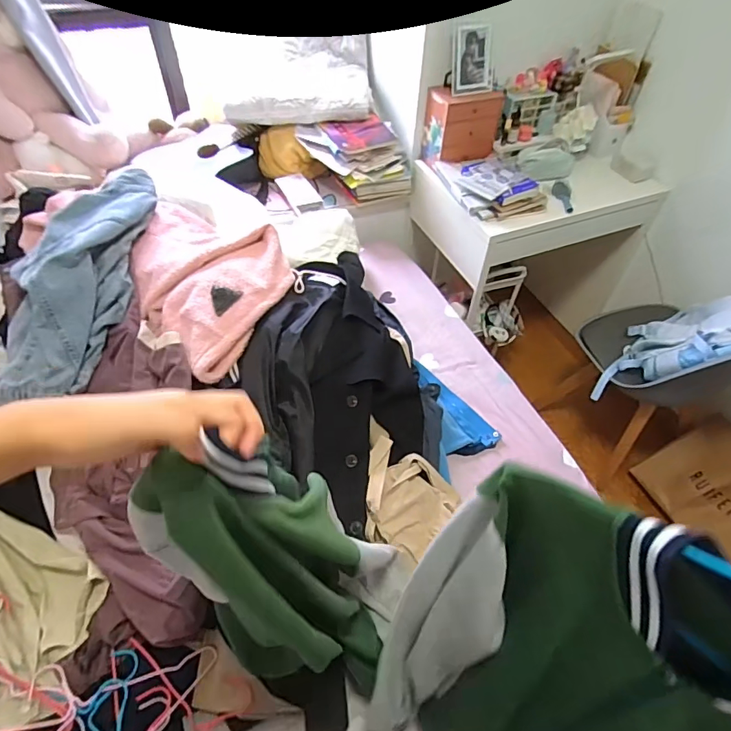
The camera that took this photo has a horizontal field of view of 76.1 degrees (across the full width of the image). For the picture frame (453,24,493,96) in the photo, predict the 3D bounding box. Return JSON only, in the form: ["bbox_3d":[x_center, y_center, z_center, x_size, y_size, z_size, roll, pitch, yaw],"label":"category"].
[{"bbox_3d":[0.336,-0.954,1.461,0.137,0.178,0.025,-7,31,-8],"label":"picture frame"}]

